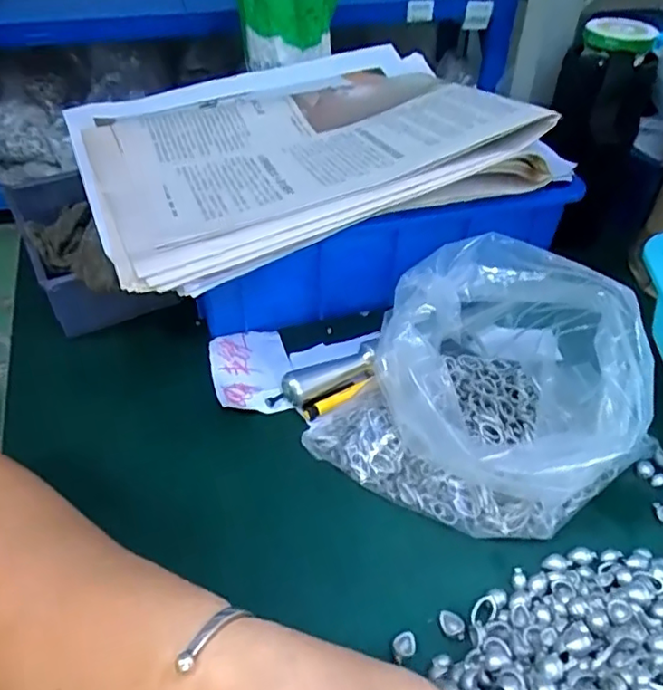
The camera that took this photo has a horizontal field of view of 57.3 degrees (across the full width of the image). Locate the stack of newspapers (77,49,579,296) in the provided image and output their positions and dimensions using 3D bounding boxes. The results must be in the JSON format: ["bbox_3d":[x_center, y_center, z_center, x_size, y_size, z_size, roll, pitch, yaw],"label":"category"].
[{"bbox_3d":[-0.026,-0.157,0.449,0.307,0.046,0.260,-22,46,-13],"label":"stack of newspapers"}]

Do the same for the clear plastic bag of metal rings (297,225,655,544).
[{"bbox_3d":[0.090,0.023,0.334,0.150,0.097,0.146,-31,51,-31],"label":"clear plastic bag of metal rings"}]

